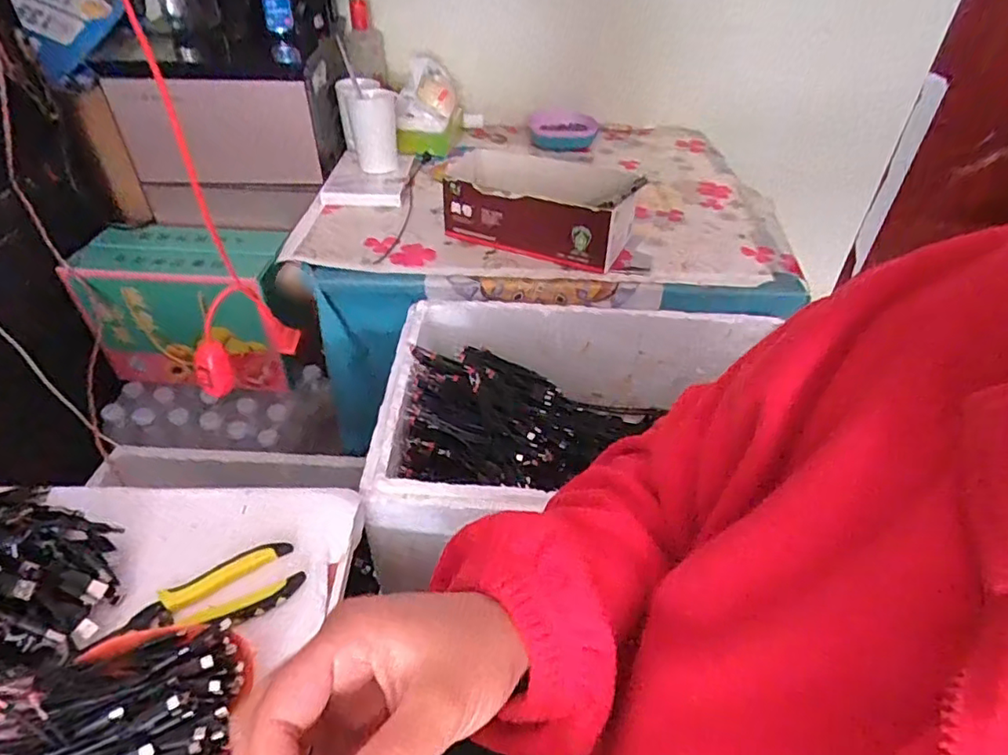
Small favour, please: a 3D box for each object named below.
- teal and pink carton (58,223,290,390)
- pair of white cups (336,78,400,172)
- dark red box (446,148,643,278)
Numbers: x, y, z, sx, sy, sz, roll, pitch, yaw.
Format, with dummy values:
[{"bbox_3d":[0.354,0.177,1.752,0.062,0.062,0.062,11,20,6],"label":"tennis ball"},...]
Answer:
[{"bbox_3d":[-0.551,-0.115,1.078,0.302,0.272,0.167,7,42,5],"label":"teal and pink carton"},{"bbox_3d":[-0.228,-0.429,1.015,0.093,0.119,0.120,-7,43,-10],"label":"pair of white cups"},{"bbox_3d":[0.056,-0.256,0.869,0.262,0.105,0.172,13,43,12],"label":"dark red box"}]

